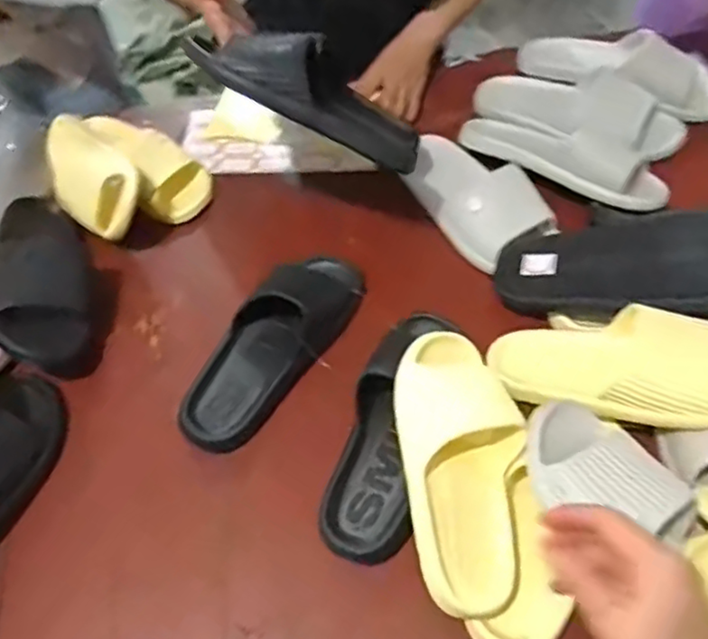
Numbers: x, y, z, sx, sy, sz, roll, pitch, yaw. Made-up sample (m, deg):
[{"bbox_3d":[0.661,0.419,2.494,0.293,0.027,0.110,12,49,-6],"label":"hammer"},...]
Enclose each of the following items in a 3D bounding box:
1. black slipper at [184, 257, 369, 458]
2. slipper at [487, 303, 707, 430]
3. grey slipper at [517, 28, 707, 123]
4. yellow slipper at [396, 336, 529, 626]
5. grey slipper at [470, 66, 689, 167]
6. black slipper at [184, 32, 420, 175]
[{"bbox_3d":[-0.097,0.018,0.717,0.110,0.063,0.263,30,63,22],"label":"black slipper"},{"bbox_3d":[0.255,0.043,0.630,0.250,0.066,0.121,3,54,30],"label":"slipper"},{"bbox_3d":[0.380,-0.368,0.934,0.291,0.080,0.110,33,64,24],"label":"grey slipper"},{"bbox_3d":[0.100,0.136,0.601,0.114,0.072,0.250,-7,56,0],"label":"yellow slipper"},{"bbox_3d":[0.305,-0.298,0.882,0.276,0.075,0.113,21,60,18],"label":"grey slipper"},{"bbox_3d":[-0.039,-0.243,0.713,0.268,0.063,0.089,21,50,-30],"label":"black slipper"}]

